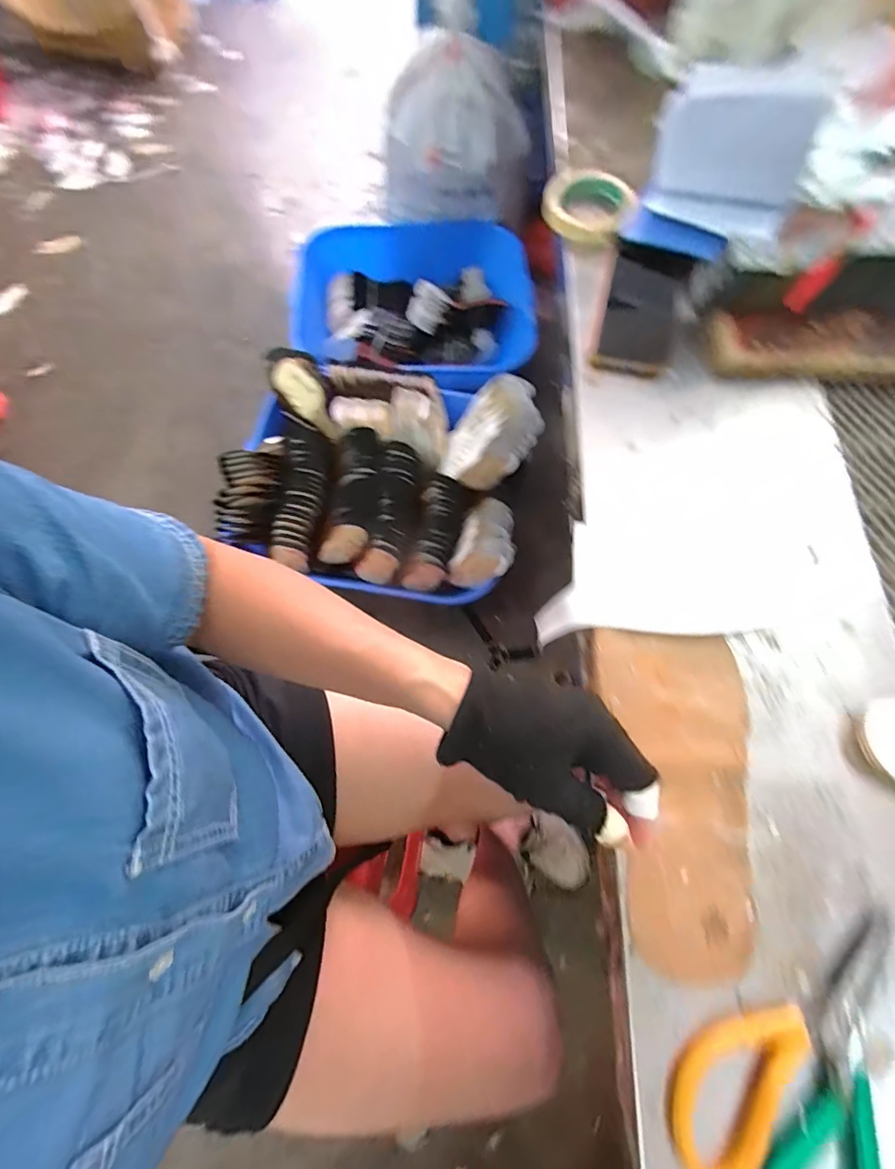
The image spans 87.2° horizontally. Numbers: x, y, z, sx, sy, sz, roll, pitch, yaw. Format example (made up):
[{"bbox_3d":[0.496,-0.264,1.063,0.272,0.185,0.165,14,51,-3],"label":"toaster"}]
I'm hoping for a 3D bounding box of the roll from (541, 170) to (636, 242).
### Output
[{"bbox_3d":[0.162,-0.424,0.523,0.092,0.033,0.090,0,71,0],"label":"roll"}]

